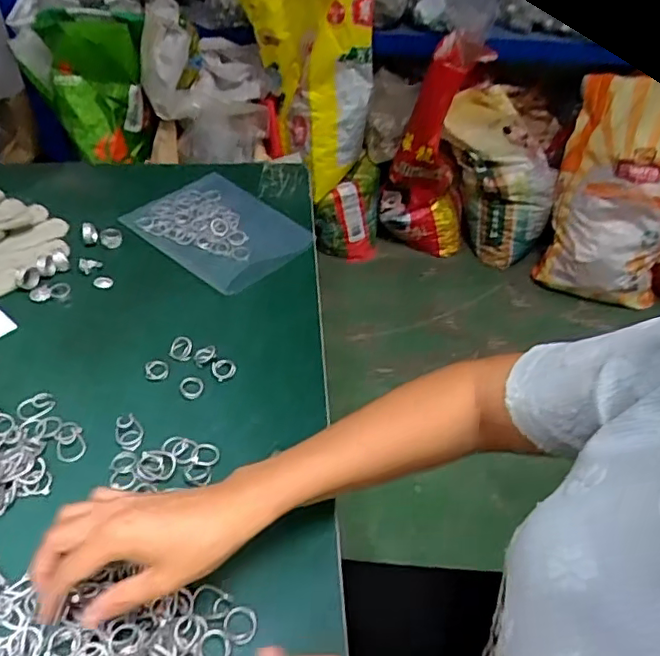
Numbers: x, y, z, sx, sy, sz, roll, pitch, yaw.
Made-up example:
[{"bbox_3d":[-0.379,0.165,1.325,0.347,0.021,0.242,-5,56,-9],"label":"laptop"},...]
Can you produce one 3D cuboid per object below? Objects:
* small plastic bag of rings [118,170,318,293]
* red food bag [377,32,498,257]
[{"bbox_3d":[-0.124,-0.124,0.691,0.202,0.022,0.147,36,53,26],"label":"small plastic bag of rings"},{"bbox_3d":[0.312,-0.494,1.702,0.292,0.586,0.122,-9,48,-14],"label":"red food bag"}]

